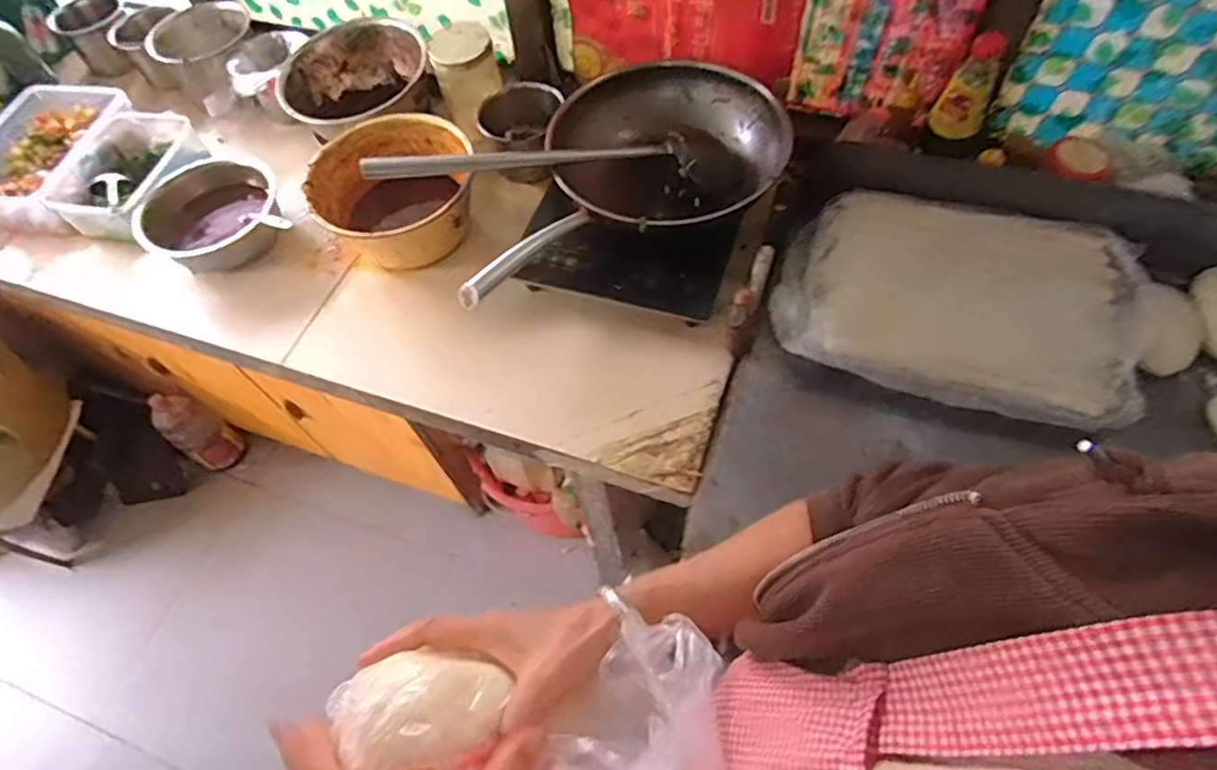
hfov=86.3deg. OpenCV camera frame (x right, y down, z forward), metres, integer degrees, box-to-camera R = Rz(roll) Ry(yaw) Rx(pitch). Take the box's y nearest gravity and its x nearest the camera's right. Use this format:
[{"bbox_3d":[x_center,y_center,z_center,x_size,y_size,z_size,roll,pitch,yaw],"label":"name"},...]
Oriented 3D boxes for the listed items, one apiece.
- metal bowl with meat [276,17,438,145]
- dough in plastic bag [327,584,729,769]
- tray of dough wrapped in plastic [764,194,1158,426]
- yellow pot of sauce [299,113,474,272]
[{"bbox_3d":[-0.419,-0.487,1.112,0.243,0.128,0.255,-2,60,3],"label":"metal bowl with meat"},{"bbox_3d":[-0.050,0.205,0.387,0.232,0.072,0.115,-6,59,13],"label":"dough in plastic bag"},{"bbox_3d":[0.448,-0.115,0.846,0.423,0.061,0.285,18,63,15],"label":"tray of dough wrapped in plastic"},{"bbox_3d":[-0.317,-0.285,0.991,0.236,0.126,0.219,-25,61,-10],"label":"yellow pot of sauce"}]

